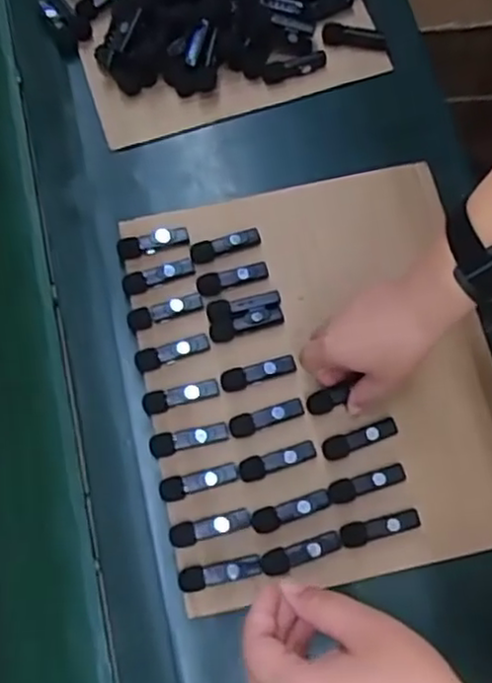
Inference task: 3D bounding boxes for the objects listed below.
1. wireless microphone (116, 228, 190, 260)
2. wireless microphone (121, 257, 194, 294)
[{"bbox_3d":[-0.085,-0.091,0.624,0.065,0.011,0.021,-10,73,1],"label":"wireless microphone"},{"bbox_3d":[-0.079,-0.061,0.616,0.066,0.010,0.019,-19,73,-2],"label":"wireless microphone"}]

